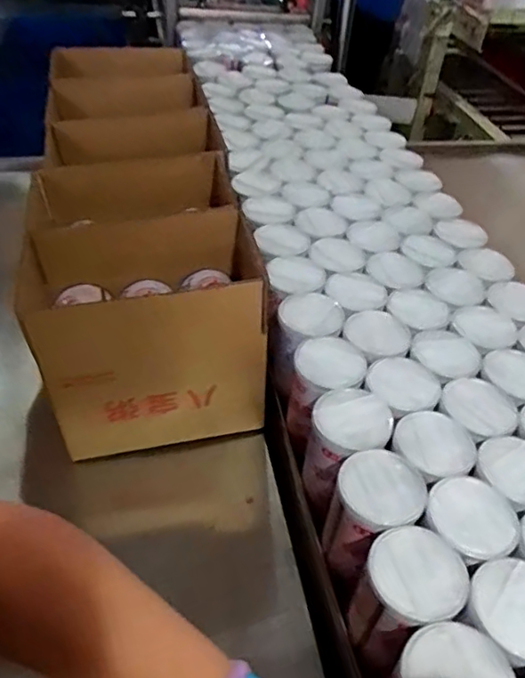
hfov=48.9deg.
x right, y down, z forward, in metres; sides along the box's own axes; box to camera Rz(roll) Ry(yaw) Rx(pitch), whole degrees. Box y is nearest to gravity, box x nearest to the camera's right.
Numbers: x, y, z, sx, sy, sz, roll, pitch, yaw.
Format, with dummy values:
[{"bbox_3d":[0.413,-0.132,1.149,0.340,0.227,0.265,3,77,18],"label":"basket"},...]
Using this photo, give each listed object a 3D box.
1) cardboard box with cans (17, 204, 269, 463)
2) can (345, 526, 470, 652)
[{"bbox_3d":[-0.113,-0.005,0.580,0.208,0.192,0.136,-9,47,-13],"label":"cardboard box with cans"},{"bbox_3d":[0.099,0.185,0.411,0.064,0.091,0.070,2,46,-2],"label":"can"}]

